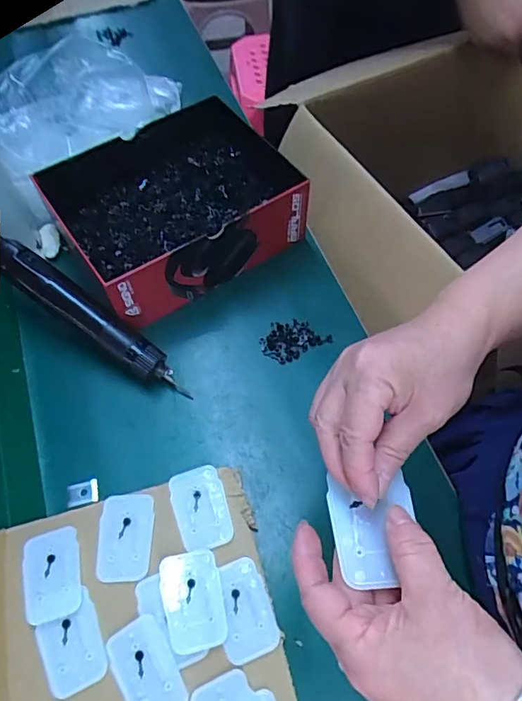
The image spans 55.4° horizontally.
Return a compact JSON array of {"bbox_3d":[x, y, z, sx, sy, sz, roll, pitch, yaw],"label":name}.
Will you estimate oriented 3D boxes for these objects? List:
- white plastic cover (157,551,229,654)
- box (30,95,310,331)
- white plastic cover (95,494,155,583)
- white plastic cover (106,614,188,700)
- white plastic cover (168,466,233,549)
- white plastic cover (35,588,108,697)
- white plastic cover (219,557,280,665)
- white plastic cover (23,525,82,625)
[{"bbox_3d":[-0.054,0.199,0.399,0.047,0.007,0.071,-12,60,-8],"label":"white plastic cover"},{"bbox_3d":[-0.104,-0.171,0.582,0.240,0.087,0.214,-30,64,-18],"label":"box"},{"bbox_3d":[-0.116,0.160,0.427,0.045,0.008,0.070,-2,59,-2],"label":"white plastic cover"},{"bbox_3d":[-0.086,0.241,0.375,0.044,0.007,0.069,-29,64,-17],"label":"white plastic cover"},{"bbox_3d":[-0.053,0.138,0.437,0.046,0.004,0.069,-16,60,-7],"label":"white plastic cover"},{"bbox_3d":[-0.147,0.229,0.388,0.048,0.007,0.062,-25,62,-14],"label":"white plastic cover"},{"bbox_3d":[-0.015,0.207,0.400,0.041,0.010,0.069,-18,61,-11],"label":"white plastic cover"},{"bbox_3d":[-0.172,0.183,0.409,0.045,0.008,0.070,-14,60,-9],"label":"white plastic cover"}]

